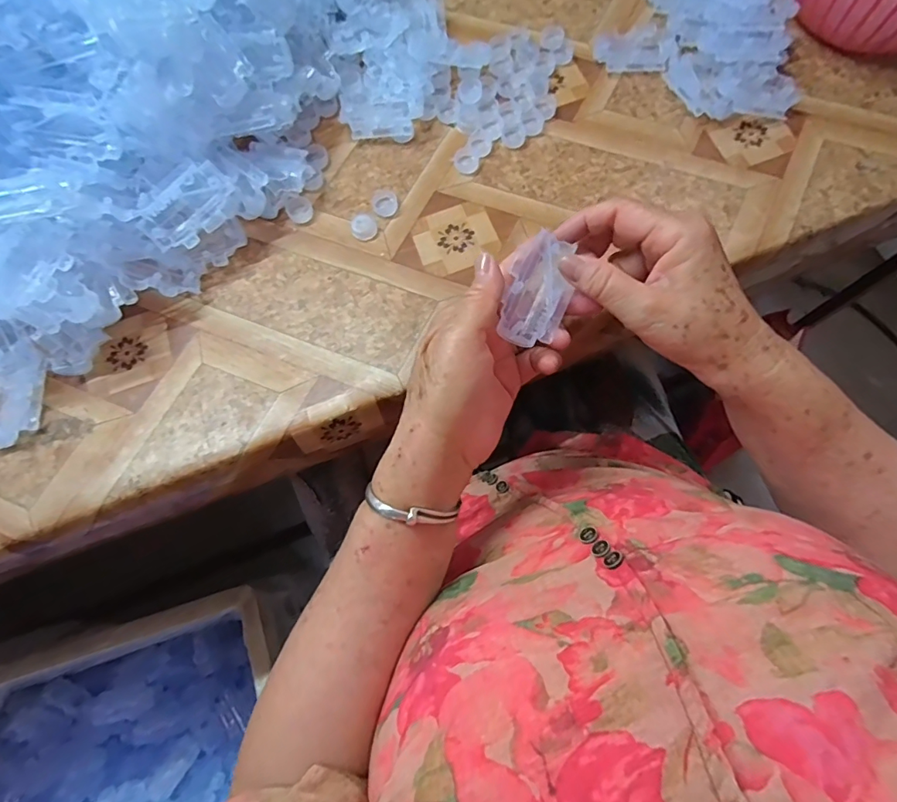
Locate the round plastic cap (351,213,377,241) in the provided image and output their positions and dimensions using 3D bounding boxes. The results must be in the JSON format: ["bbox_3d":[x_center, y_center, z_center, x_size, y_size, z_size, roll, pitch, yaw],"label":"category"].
[{"bbox_3d":[-0.067,-0.138,0.378,0.019,0.007,0.020,0,73,1],"label":"round plastic cap"}]

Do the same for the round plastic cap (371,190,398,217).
[{"bbox_3d":[-0.051,-0.160,0.385,0.020,0.006,0.025,-10,74,-2],"label":"round plastic cap"}]

